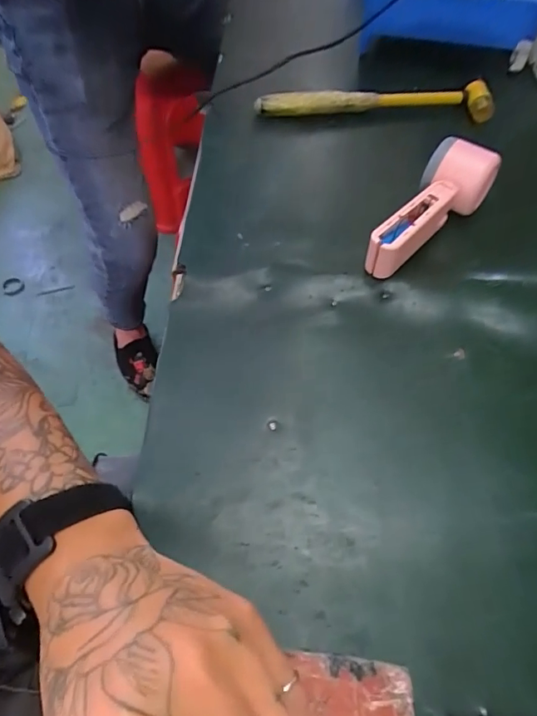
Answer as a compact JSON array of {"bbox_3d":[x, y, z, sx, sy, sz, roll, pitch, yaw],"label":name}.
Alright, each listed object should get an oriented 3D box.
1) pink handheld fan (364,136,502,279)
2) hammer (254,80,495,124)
[{"bbox_3d":[0.144,-0.129,0.433,0.057,0.061,0.156,31,63,19],"label":"pink handheld fan"},{"bbox_3d":[0.118,-0.292,0.555,0.258,0.029,0.043,2,57,2],"label":"hammer"}]

